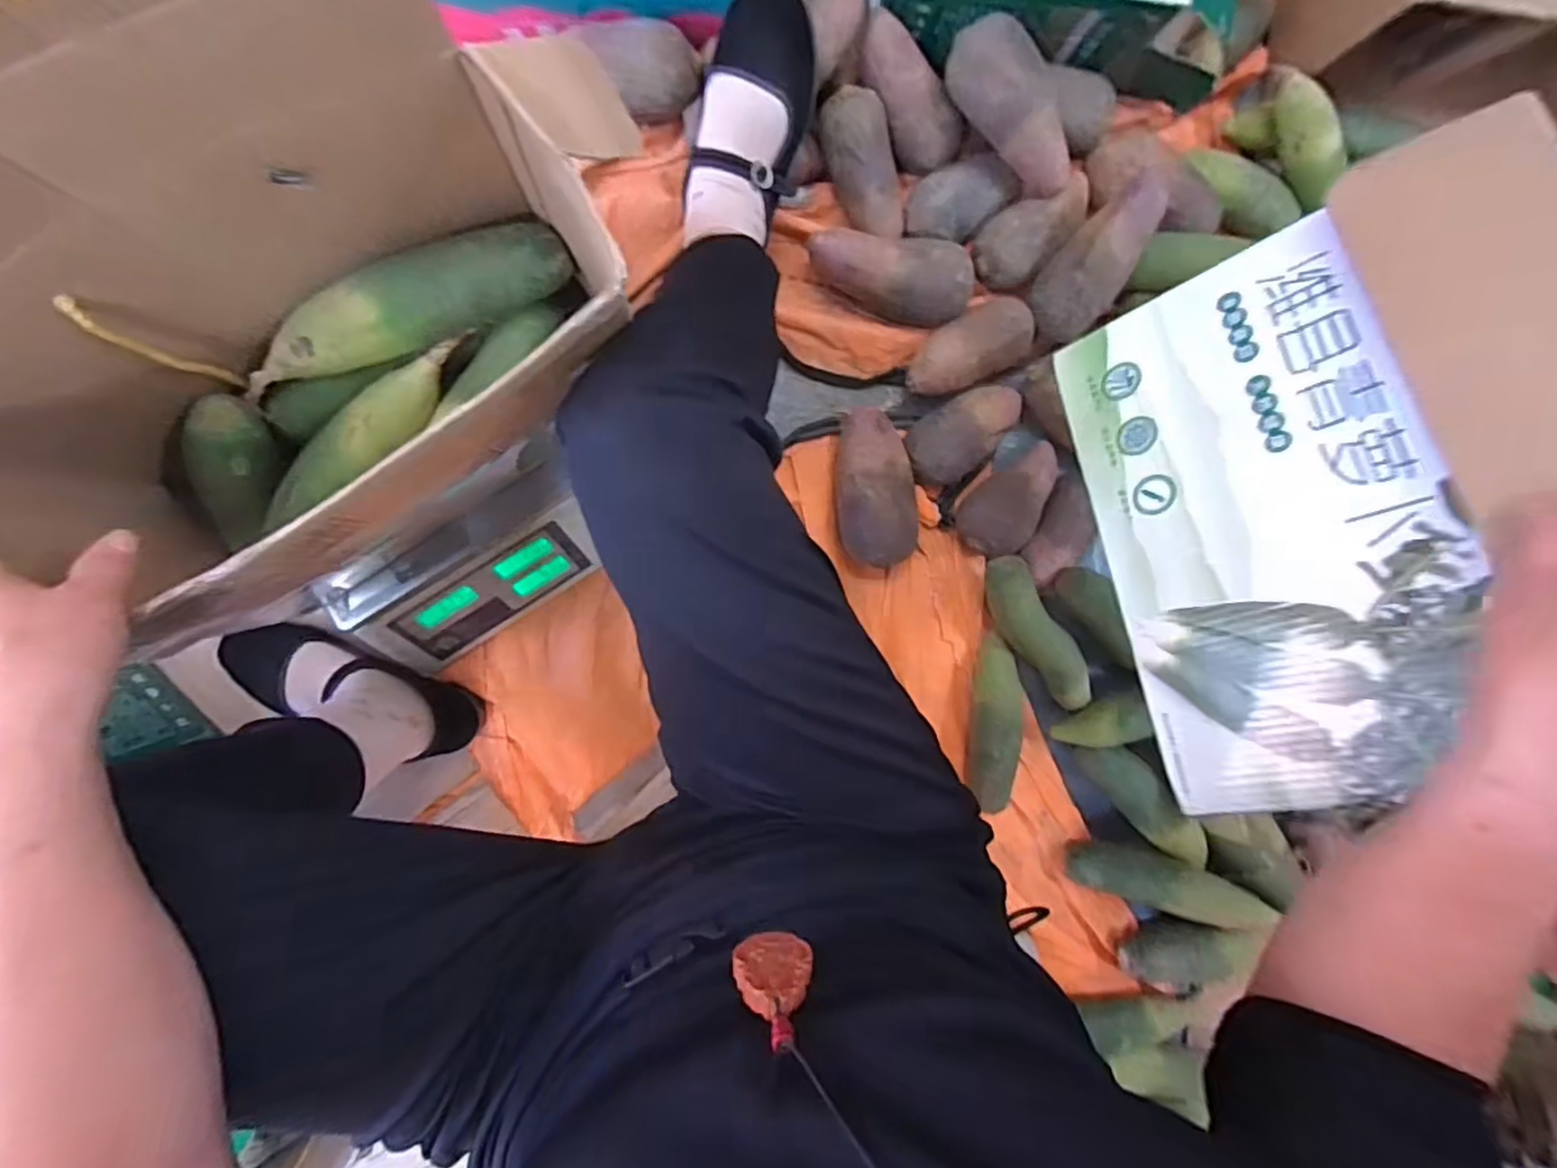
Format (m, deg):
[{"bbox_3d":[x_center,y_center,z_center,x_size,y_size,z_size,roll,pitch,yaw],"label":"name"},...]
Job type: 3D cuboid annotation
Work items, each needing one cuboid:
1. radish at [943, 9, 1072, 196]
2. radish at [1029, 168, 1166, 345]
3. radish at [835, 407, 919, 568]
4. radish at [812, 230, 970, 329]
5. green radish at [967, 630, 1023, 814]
[{"bbox_3d":[0.225,-0.447,0.646,0.062,0.058,0.163,-47,113,-1],"label":"radish"},{"bbox_3d":[0.318,-0.325,0.686,0.070,0.069,0.161,28,114,-9],"label":"radish"},{"bbox_3d":[0.100,-0.099,0.709,0.080,0.070,0.160,-6,96,-7],"label":"radish"},{"bbox_3d":[0.112,-0.309,0.690,0.166,0.068,0.066,15,93,-8],"label":"radish"},{"bbox_3d":[0.241,0.155,0.760,0.044,0.047,0.191,4,95,-8],"label":"green radish"}]

